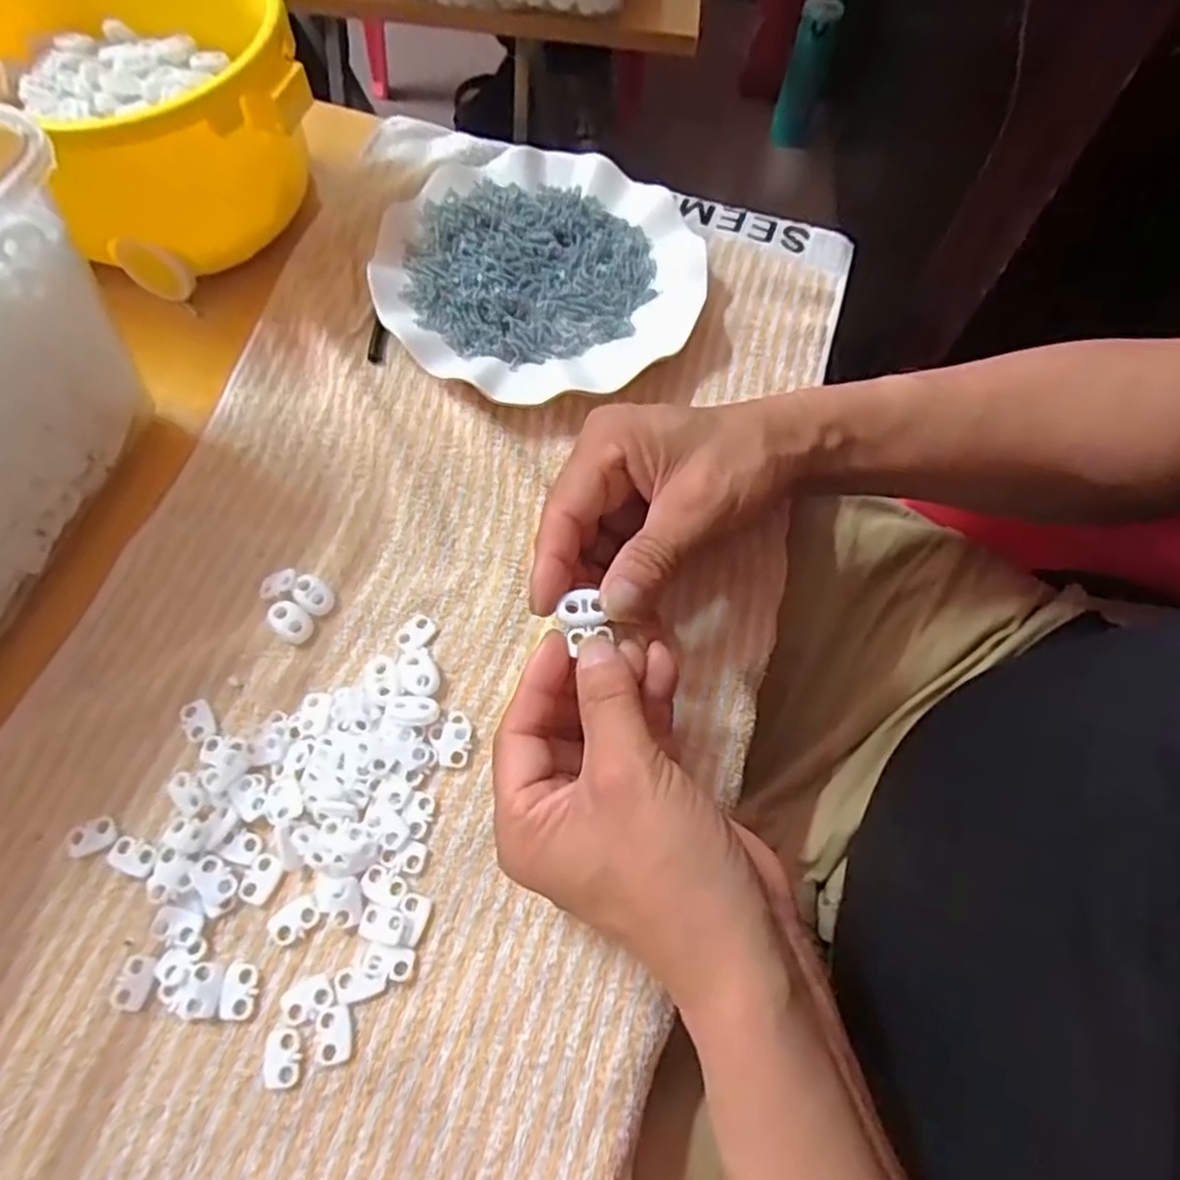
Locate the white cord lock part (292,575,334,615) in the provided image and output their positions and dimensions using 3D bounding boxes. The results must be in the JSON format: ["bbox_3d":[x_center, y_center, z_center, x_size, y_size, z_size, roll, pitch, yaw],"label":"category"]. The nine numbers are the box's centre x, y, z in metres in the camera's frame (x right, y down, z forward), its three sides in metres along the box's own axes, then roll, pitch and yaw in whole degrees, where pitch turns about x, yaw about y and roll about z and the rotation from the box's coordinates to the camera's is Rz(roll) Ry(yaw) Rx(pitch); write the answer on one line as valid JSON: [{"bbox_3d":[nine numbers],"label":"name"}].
[{"bbox_3d":[-0.129,0.002,0.337,0.021,0.006,0.013,38,69,14],"label":"white cord lock part"}]

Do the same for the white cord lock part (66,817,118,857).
[{"bbox_3d":[-0.201,0.099,0.290,0.018,0.004,0.012,-22,68,-12],"label":"white cord lock part"}]

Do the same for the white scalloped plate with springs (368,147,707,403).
[{"bbox_3d":[-0.029,-0.187,0.417,0.178,0.026,0.167,1,65,-2],"label":"white scalloped plate with springs"}]

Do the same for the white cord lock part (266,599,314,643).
[{"bbox_3d":[-0.137,0.015,0.331,0.022,0.007,0.015,36,68,13],"label":"white cord lock part"}]

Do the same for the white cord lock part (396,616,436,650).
[{"bbox_3d":[-0.080,0.020,0.332,0.013,0.004,0.018,34,68,13],"label":"white cord lock part"}]

